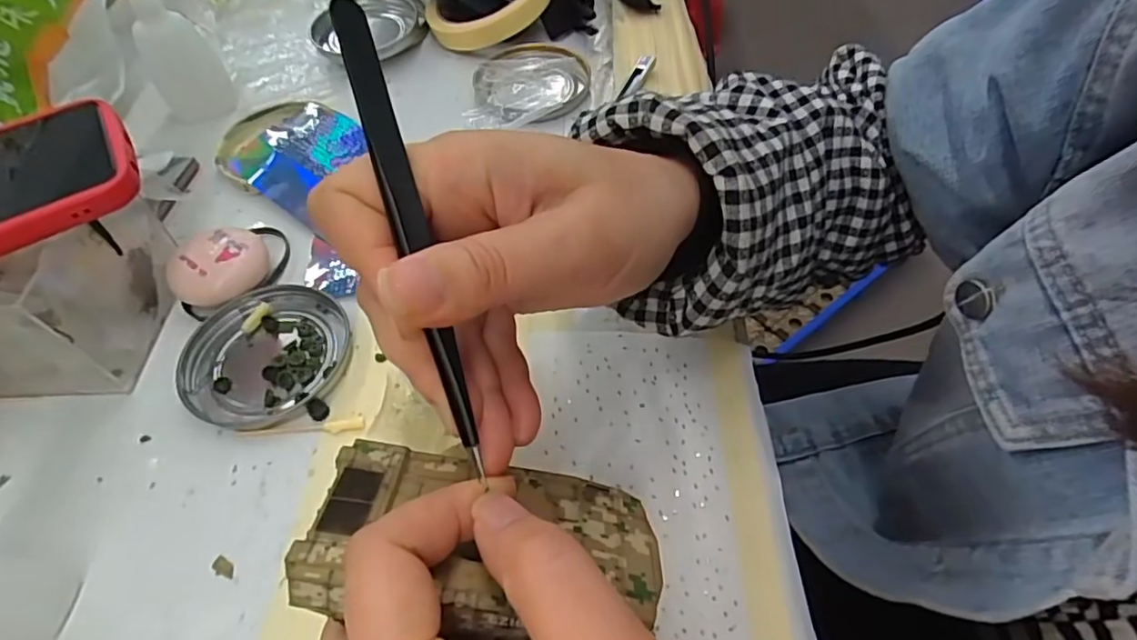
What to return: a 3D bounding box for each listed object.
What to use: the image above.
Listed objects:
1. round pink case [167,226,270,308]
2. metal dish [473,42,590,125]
[{"bbox_3d":[-0.182,-0.026,0.319,0.048,0.022,0.038,-38,61,-23],"label":"round pink case"},{"bbox_3d":[-0.025,-0.164,0.418,0.082,0.011,0.079,-1,54,2],"label":"metal dish"}]

